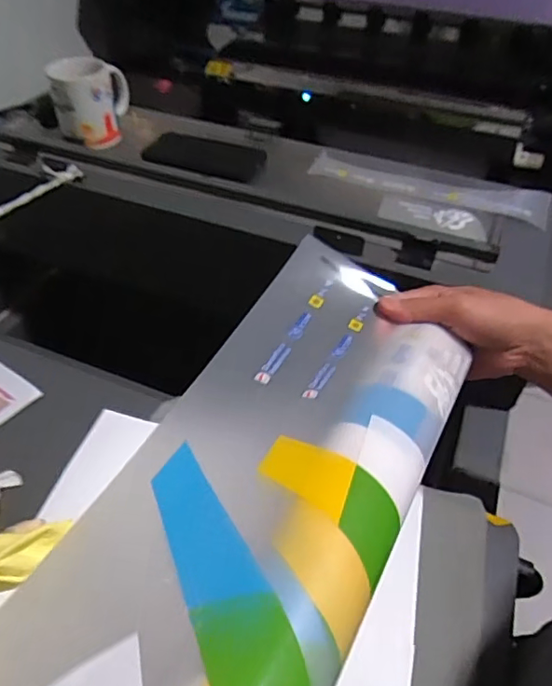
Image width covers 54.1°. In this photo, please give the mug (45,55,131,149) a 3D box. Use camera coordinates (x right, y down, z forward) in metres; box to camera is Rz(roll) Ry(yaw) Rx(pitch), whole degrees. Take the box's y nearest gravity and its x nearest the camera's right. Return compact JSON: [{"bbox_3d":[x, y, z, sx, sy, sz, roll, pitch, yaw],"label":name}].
[{"bbox_3d":[-0.249,-0.330,0.738,0.100,0.101,0.083,-12,47,-13],"label":"mug"}]

